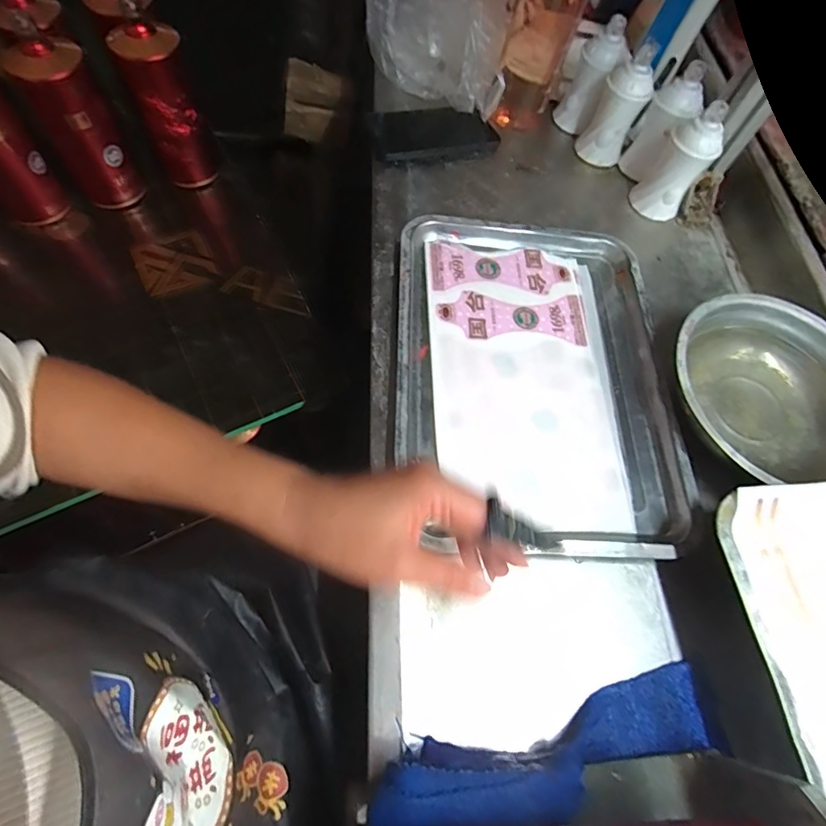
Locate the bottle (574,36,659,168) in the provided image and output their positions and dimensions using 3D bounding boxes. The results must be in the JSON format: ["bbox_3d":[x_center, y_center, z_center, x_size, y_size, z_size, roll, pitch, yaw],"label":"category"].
[{"bbox_3d":[0.244,-0.365,0.552,0.060,0.108,0.056,21,66,8],"label":"bottle"}]

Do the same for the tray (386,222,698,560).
[{"bbox_3d":[0.111,-0.045,0.433,0.257,0.040,0.342,-2,65,-3],"label":"tray"}]

